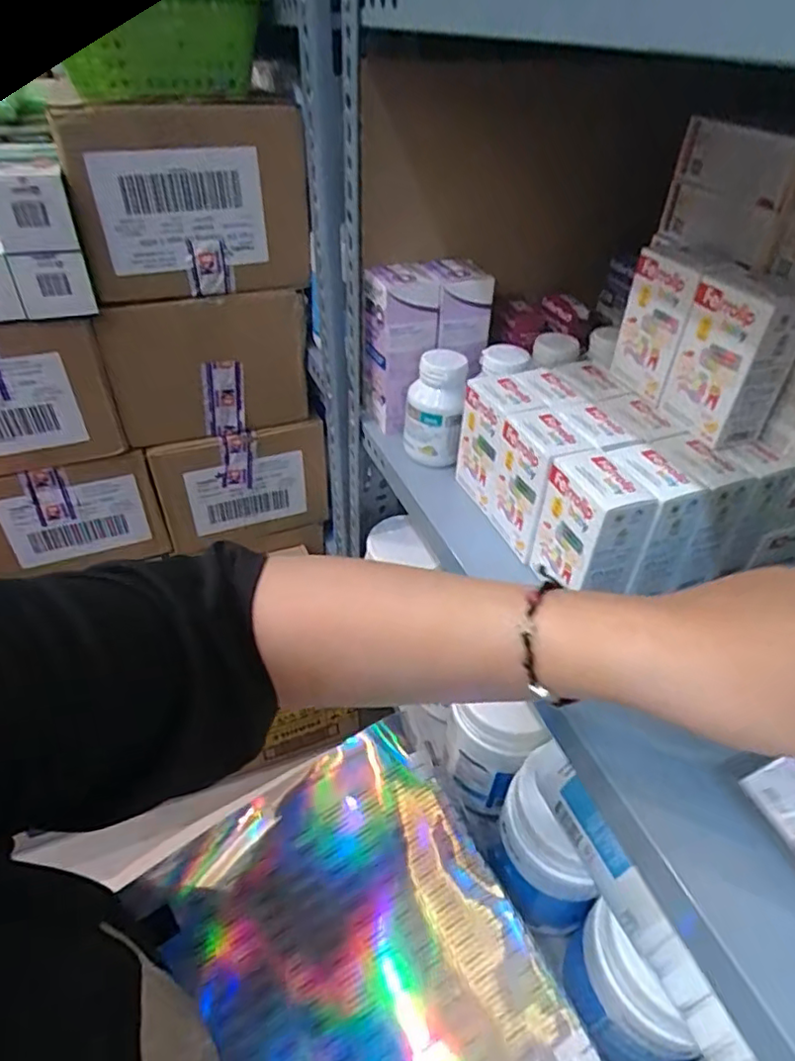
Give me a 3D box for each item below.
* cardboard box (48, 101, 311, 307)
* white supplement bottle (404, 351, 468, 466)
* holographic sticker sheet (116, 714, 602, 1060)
[{"bbox_3d":[-0.200,-0.336,0.612,0.211,0.159,0.147,-5,41,-9],"label":"cardboard box"},{"bbox_3d":[0.031,-0.103,0.511,0.051,0.087,0.044,4,41,2],"label":"white supplement bottle"},{"bbox_3d":[-0.009,0.317,0.382,0.231,0.077,0.325,-21,46,-25],"label":"holographic sticker sheet"}]

